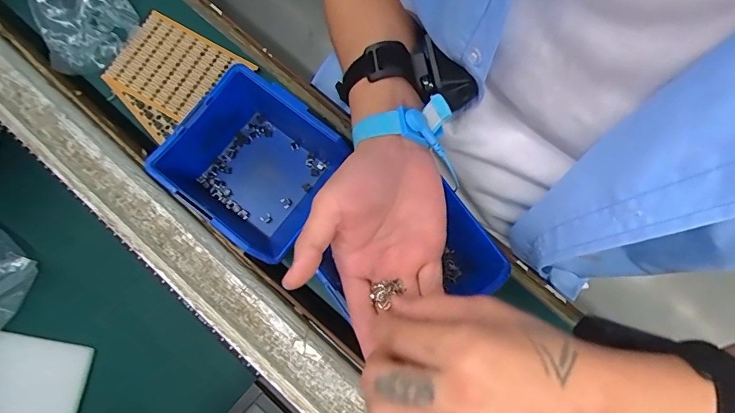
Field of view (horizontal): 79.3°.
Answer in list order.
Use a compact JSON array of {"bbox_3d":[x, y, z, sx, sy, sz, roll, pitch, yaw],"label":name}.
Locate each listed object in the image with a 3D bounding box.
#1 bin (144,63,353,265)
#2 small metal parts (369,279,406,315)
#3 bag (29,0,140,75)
[{"bbox_3d":[-0.093,-0.034,0.393,0.130,0.066,0.123,37,81,7],"label":"bin"},{"bbox_3d":[0.012,0.063,0.314,0.017,0.004,0.025,42,83,9],"label":"small metal parts"},{"bbox_3d":[-0.303,-0.214,0.453,0.089,0.046,0.165,-28,80,-4],"label":"bag"}]

